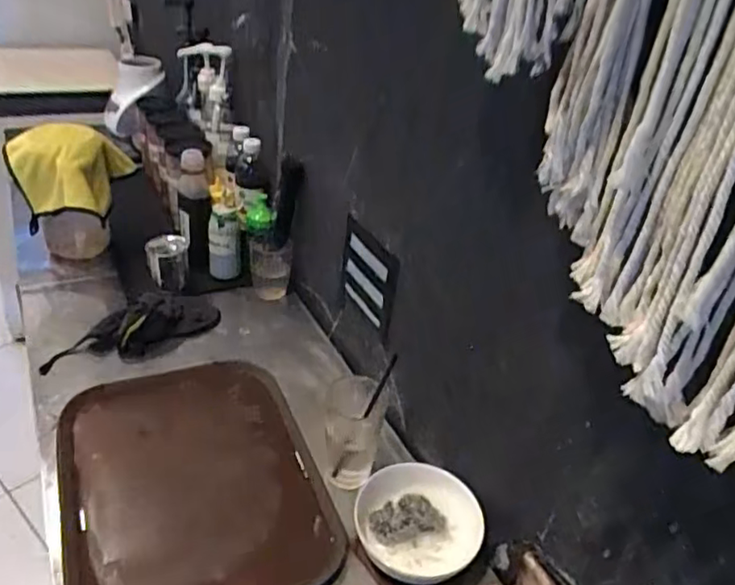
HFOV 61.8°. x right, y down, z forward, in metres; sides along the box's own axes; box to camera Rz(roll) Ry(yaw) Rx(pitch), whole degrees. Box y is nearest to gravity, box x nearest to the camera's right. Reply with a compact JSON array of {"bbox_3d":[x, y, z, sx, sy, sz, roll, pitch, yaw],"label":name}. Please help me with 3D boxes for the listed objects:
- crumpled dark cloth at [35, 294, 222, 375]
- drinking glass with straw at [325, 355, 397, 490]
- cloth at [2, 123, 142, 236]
[{"bbox_3d":[-0.375,0.059,0.987,0.268,0.049,0.095,-20,42,-33],"label":"crumpled dark cloth"},{"bbox_3d":[-0.018,0.172,0.793,0.076,0.154,0.068,7,34,1],"label":"drinking glass with straw"},{"bbox_3d":[-0.503,-0.200,1.059,0.194,0.171,0.183,-9,37,-22],"label":"cloth"}]

